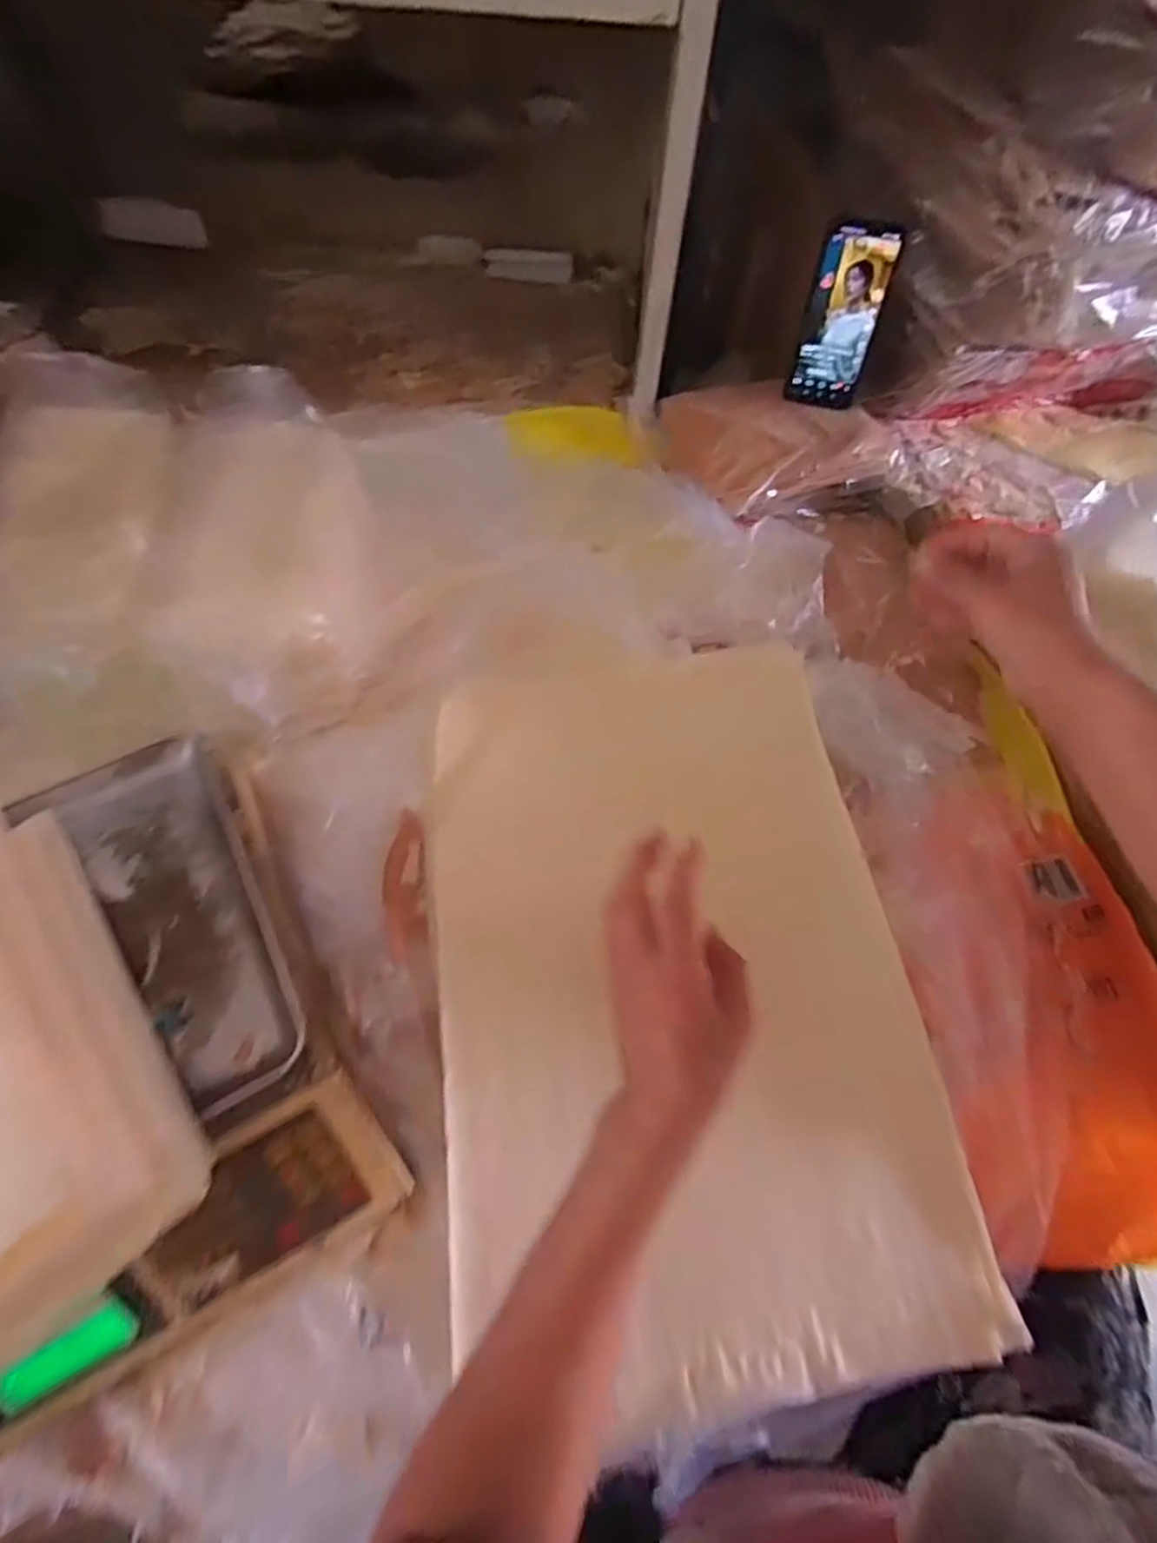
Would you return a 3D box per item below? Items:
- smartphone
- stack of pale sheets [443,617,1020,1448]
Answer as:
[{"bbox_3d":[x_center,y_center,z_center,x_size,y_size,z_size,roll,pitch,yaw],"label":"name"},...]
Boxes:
[{"bbox_3d":[0.270,-0.465,0.686,0.080,0.155,0.016,9,37,0],"label":"smartphone"},{"bbox_3d":[0.066,0.134,0.486,0.323,0.035,0.501,-6,66,-5],"label":"stack of pale sheets"}]

